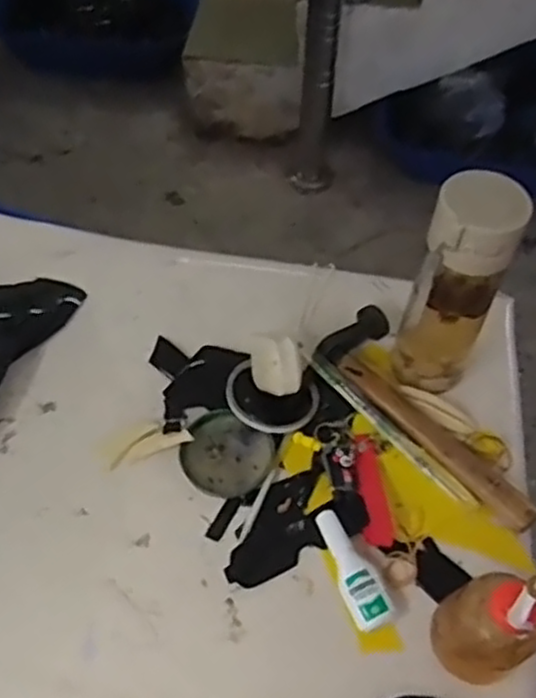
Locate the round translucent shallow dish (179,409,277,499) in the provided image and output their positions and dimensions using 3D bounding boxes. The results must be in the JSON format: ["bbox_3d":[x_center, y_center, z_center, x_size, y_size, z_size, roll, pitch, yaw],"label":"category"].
[{"bbox_3d":[-0.038,0.091,0.632,0.078,0.007,0.071,1,54,-2],"label":"round translucent shallow dish"}]

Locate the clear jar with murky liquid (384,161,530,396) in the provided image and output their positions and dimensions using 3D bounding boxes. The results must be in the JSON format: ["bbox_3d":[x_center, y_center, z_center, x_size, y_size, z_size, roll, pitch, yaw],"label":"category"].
[{"bbox_3d":[0.153,-0.047,0.610,0.068,0.206,0.065,20,55,11],"label":"clear jar with murky liquid"}]

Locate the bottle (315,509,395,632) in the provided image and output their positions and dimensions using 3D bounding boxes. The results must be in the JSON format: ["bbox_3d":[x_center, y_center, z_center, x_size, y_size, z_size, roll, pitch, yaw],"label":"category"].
[{"bbox_3d":[0.065,0.171,0.577,0.032,0.018,0.096,-20,57,-16],"label":"bottle"}]

